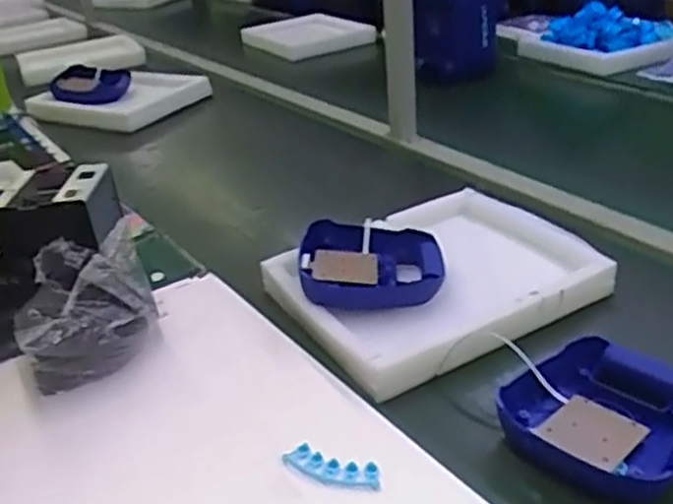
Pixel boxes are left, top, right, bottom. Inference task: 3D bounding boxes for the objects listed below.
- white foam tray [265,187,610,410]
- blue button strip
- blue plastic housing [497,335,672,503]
[{"bbox_3d":[0.126,0.026,0.922,0.370,0.043,0.345,-21,32,-24],"label":"white foam tray"},{"bbox_3d":[-0.003,0.203,0.672,0.093,0.023,0.019,8,32,24],"label":"blue button strip"},{"bbox_3d":[0.257,0.154,0.692,0.172,0.038,0.180,-26,35,-31],"label":"blue plastic housing"}]

